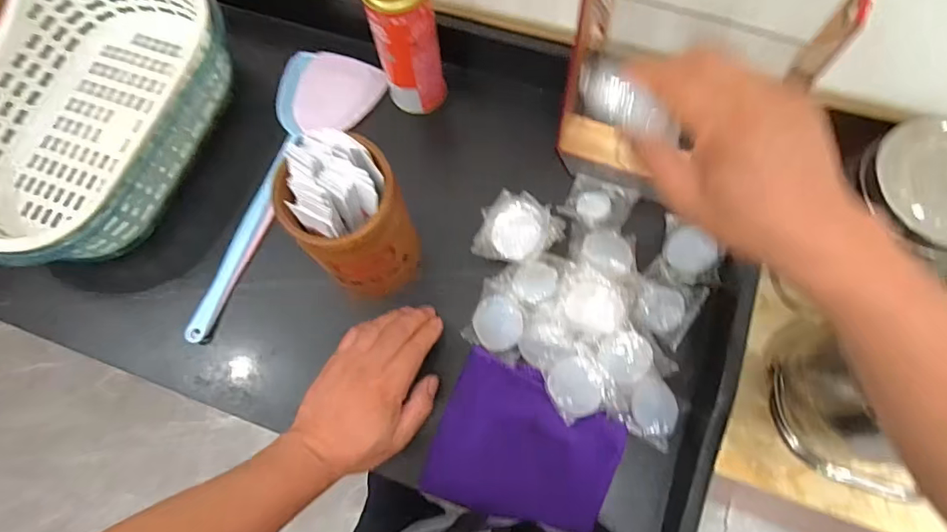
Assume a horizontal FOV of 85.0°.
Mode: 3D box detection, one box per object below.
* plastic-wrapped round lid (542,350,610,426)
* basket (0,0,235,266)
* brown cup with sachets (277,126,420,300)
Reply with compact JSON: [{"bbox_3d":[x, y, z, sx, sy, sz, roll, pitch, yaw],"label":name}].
[{"bbox_3d":[0.094,0.111,0.474,0.012,0.063,0.056,-19,73,-49],"label":"plastic-wrapped round lid"},{"bbox_3d":[-0.435,-0.171,0.573,0.244,0.111,0.342,20,73,9],"label":"basket"},{"bbox_3d":[-0.108,-0.042,0.471,0.092,0.159,0.095,-1,71,2],"label":"brown cup with sachets"}]

